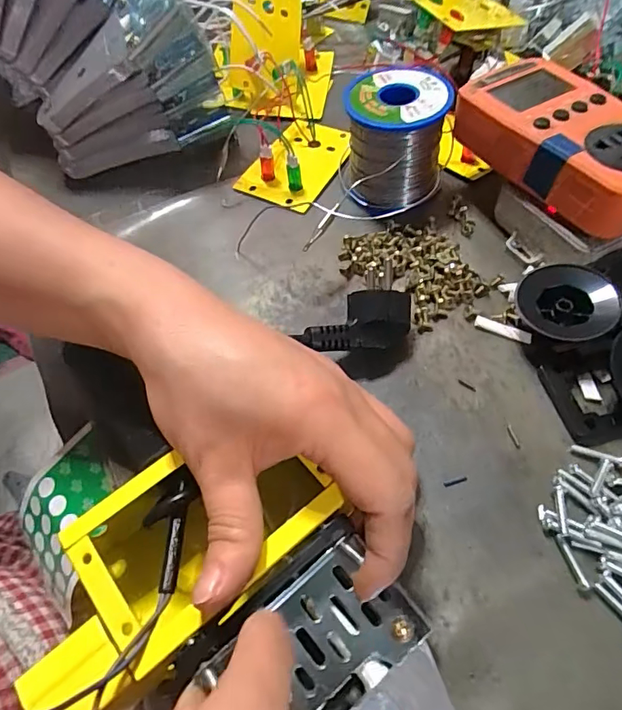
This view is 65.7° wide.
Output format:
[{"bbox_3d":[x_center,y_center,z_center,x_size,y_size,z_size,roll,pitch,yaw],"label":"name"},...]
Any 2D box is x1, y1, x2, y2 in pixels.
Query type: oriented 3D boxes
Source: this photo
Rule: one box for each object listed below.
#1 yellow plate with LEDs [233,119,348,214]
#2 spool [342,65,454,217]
[{"bbox_3d":[-0.009,-0.147,0.352,0.055,0.028,0.091,22,62,18],"label":"yellow plate with LEDs"},{"bbox_3d":[0.054,-0.143,0.317,0.064,0.060,0.061,3,58,6],"label":"spool"}]

